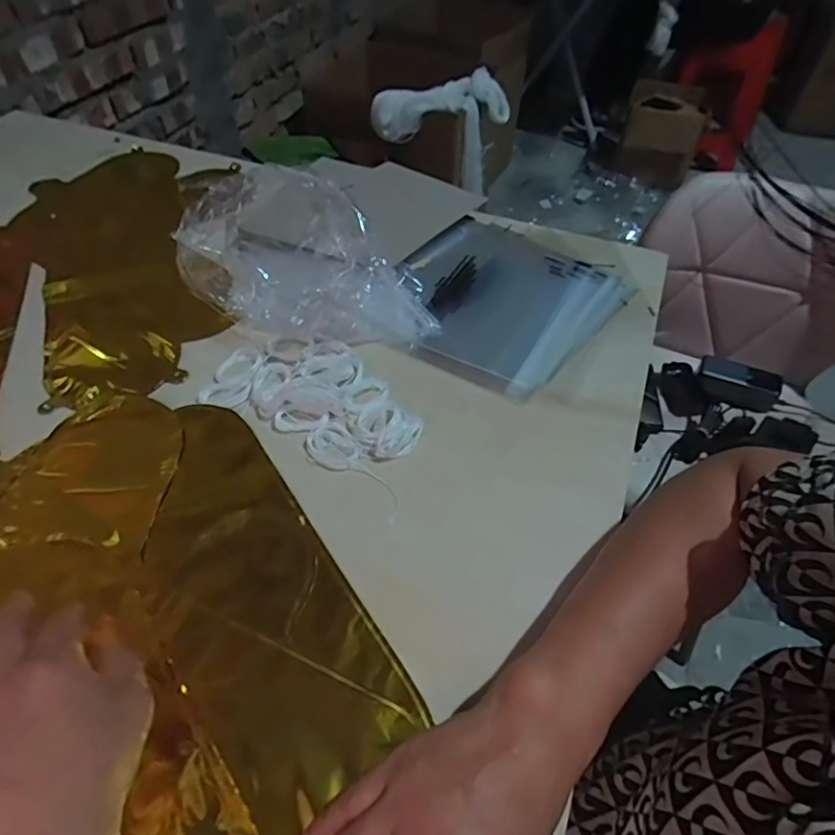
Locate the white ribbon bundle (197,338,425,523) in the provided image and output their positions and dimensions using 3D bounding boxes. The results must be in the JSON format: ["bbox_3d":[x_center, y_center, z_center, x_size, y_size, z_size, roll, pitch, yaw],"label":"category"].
[{"bbox_3d":[-0.087,-0.023,0.480,0.197,0.014,0.113,24,54,18],"label":"white ribbon bundle"}]

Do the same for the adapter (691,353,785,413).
[{"bbox_3d":[0.552,-0.061,0.945,0.130,0.048,0.055,20,52,15],"label":"adapter"}]

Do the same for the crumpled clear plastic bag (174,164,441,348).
[{"bbox_3d":[-0.112,-0.151,0.518,0.247,0.120,0.132,20,52,15],"label":"crumpled clear plastic bag"}]

